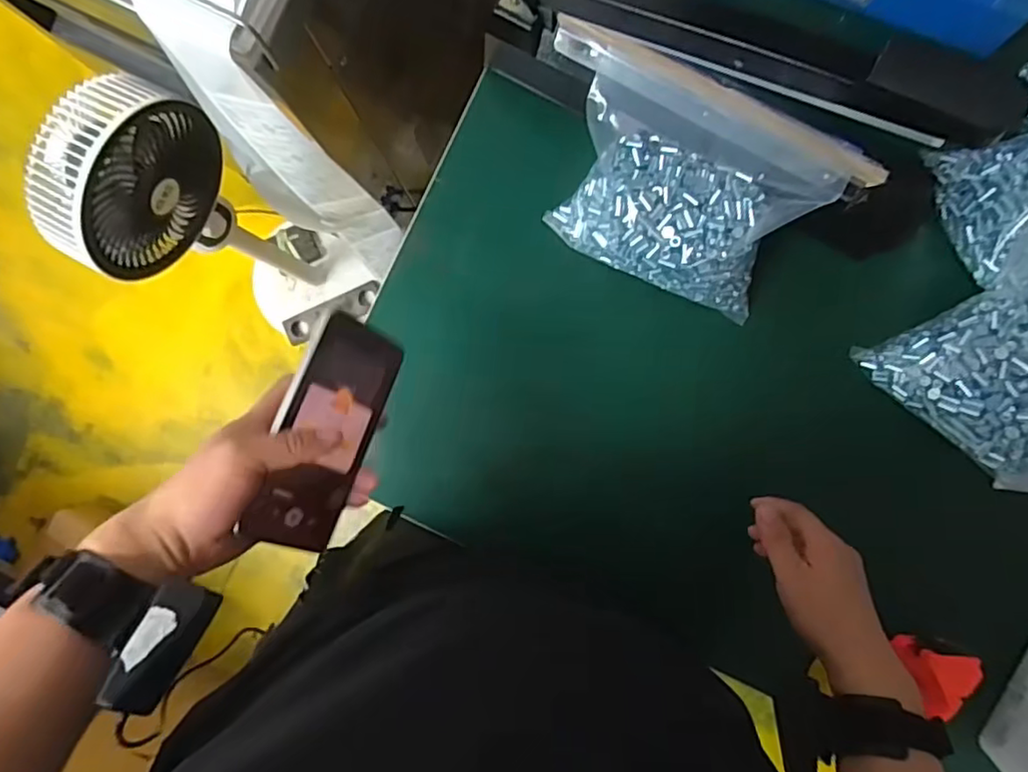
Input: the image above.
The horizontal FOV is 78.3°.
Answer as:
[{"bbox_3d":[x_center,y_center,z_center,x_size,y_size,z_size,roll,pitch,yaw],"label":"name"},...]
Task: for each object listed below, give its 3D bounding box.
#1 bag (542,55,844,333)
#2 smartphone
[{"bbox_3d":[0.159,-0.173,0.612,0.232,0.106,0.152,25,91,2],"label":"bag"},{"bbox_3d":[-0.128,0.033,0.438,0.007,0.075,0.157,9,77,39],"label":"smartphone"}]

